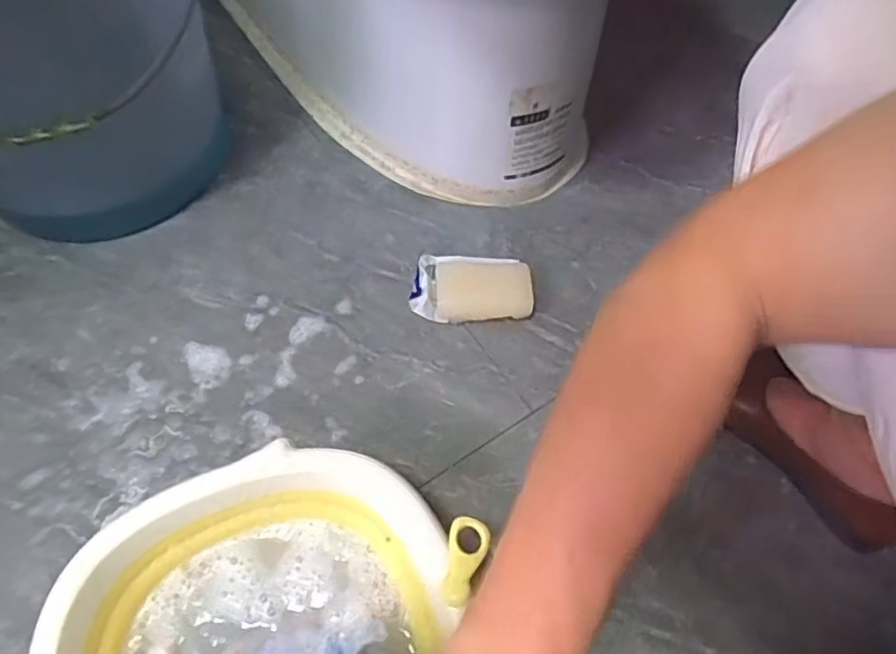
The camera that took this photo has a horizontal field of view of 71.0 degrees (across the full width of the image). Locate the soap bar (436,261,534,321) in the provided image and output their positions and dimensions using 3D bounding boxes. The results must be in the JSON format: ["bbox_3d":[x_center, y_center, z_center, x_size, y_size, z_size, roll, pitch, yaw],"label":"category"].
[{"bbox_3d":[0.037,-0.038,0.628,0.095,0.028,0.061,-2,61,-5],"label":"soap bar"}]

